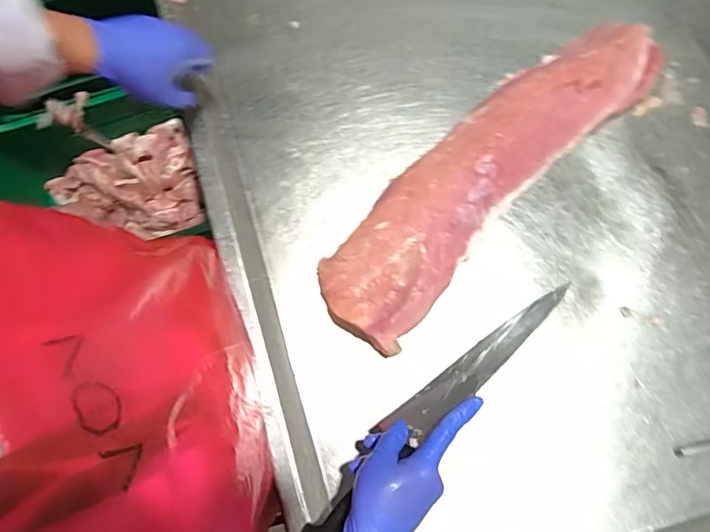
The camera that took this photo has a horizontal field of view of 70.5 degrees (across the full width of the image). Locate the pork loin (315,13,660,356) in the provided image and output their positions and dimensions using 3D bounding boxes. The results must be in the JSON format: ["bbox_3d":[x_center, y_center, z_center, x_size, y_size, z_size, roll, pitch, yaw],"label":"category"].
[{"bbox_3d":[0.170,-0.122,0.625,0.526,0.055,0.132,-44,79,-9],"label":"pork loin"}]

